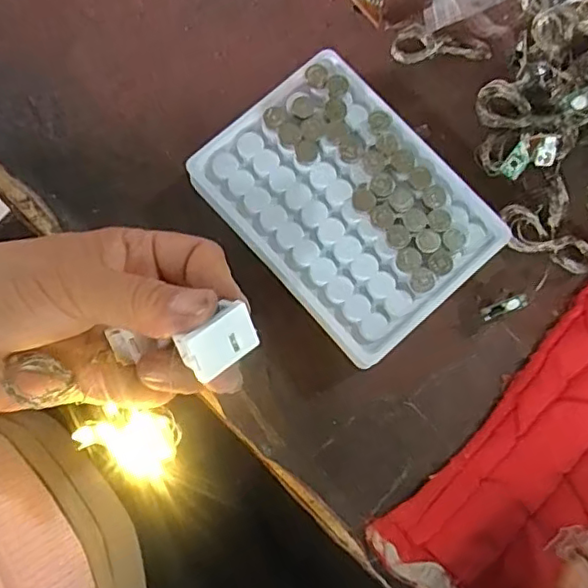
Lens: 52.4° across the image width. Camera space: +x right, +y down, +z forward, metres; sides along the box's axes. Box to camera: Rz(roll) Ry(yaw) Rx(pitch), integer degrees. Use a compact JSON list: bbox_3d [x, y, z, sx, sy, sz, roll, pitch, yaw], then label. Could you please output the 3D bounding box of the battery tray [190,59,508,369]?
[{"bbox_3d":[0.026,-0.042,0.295,0.095,0.031,0.129,-41,82,-7],"label":"battery tray"}]

